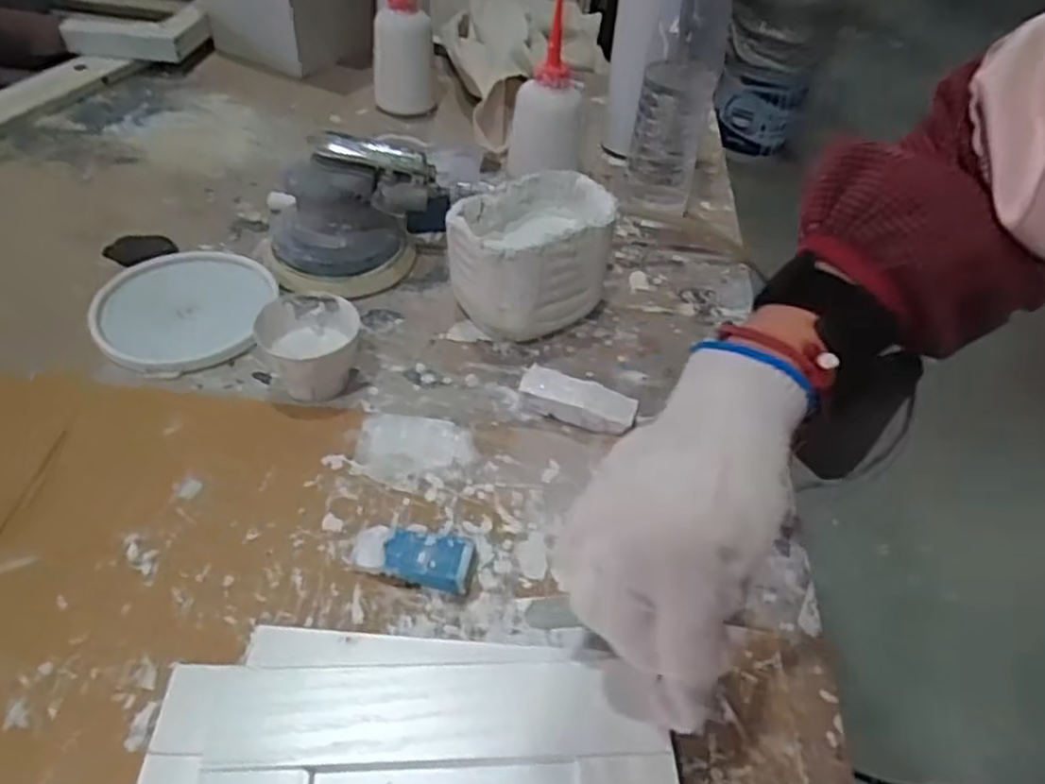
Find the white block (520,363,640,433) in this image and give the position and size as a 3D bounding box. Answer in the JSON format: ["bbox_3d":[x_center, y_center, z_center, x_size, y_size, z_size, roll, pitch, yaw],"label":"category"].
[{"bbox_3d":[0.035,0.007,0.486,0.074,0.021,0.027,18,46,11],"label":"white block"}]

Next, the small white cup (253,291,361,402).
[{"bbox_3d":[-0.136,-0.029,0.486,0.064,0.040,0.069,3,45,-3],"label":"small white cup"}]

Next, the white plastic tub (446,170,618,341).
[{"bbox_3d":[0.005,-0.093,0.536,0.111,0.085,0.083,-23,52,-26],"label":"white plastic tub"}]

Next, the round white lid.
[{"bbox_3d":[-0.237,-0.061,0.531,0.119,0.006,0.126,3,45,-3],"label":"round white lid"}]

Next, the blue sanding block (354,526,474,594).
[{"bbox_3d":[-0.058,0.086,0.394,0.062,0.018,0.023,14,45,7],"label":"blue sanding block"}]

